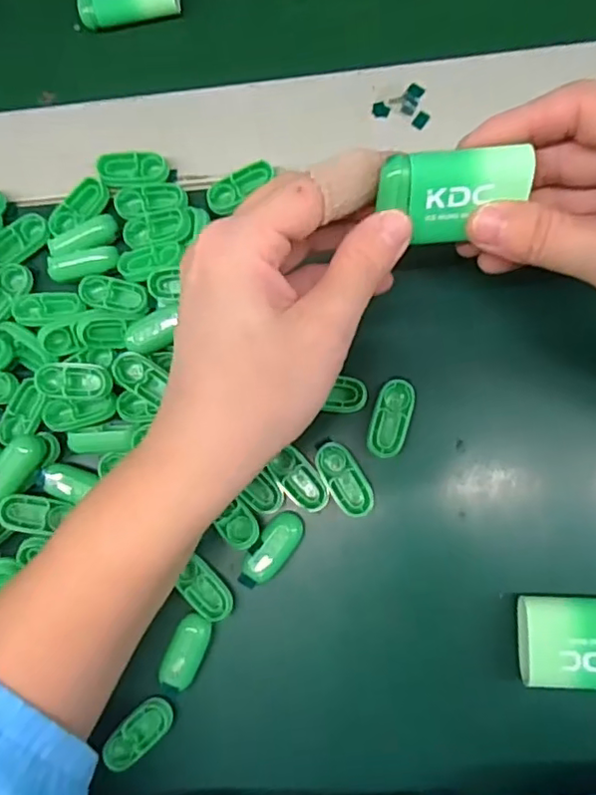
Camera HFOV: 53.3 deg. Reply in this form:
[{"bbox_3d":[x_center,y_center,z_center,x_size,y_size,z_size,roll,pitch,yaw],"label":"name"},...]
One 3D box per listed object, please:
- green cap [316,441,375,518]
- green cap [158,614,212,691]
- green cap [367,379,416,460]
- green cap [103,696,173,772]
[{"bbox_3d":[0.020,0.036,0.259,0.016,0.005,0.034,-31,80,1],"label":"green cap"},{"bbox_3d":[-0.048,0.108,0.255,0.018,0.006,0.030,20,85,8],"label":"green cap"},{"bbox_3d":[0.040,0.009,0.259,0.016,0.004,0.034,16,84,8],"label":"green cap"},{"bbox_3d":[-0.068,0.144,0.255,0.016,0.011,0.033,43,88,10],"label":"green cap"}]

